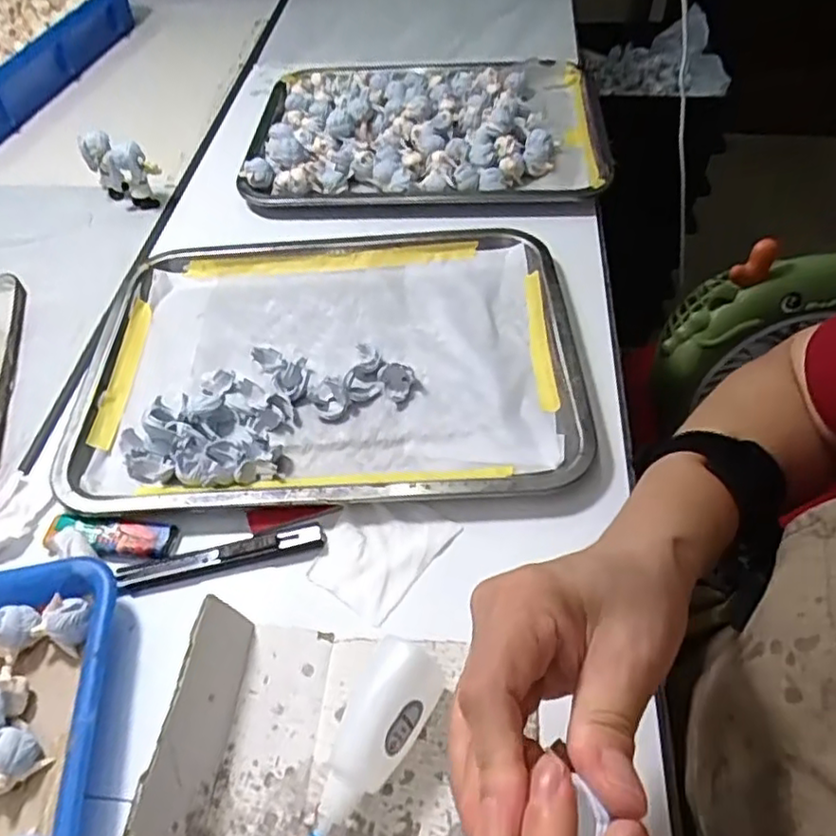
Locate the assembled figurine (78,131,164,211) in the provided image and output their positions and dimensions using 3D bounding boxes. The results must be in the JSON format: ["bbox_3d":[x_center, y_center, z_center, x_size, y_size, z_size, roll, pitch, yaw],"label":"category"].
[{"bbox_3d":[-0.279,-0.232,0.616,0.070,0.066,0.025,18,54,16],"label":"assembled figurine"}]

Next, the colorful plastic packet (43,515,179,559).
[{"bbox_3d":[-0.190,0.071,0.400,0.077,0.008,0.022,3,51,5],"label":"colorful plastic packet"}]

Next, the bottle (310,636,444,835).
[{"bbox_3d":[-0.021,0.160,0.306,0.034,0.031,0.104,18,54,16],"label":"bottle"}]

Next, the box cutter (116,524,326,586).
[{"bbox_3d":[-0.117,0.081,0.390,0.121,0.008,0.017,-12,52,-7],"label":"box cutter"}]

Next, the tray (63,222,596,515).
[{"bbox_3d":[-0.062,-0.048,0.478,0.340,0.026,0.251,-3,51,0],"label":"tray"}]

